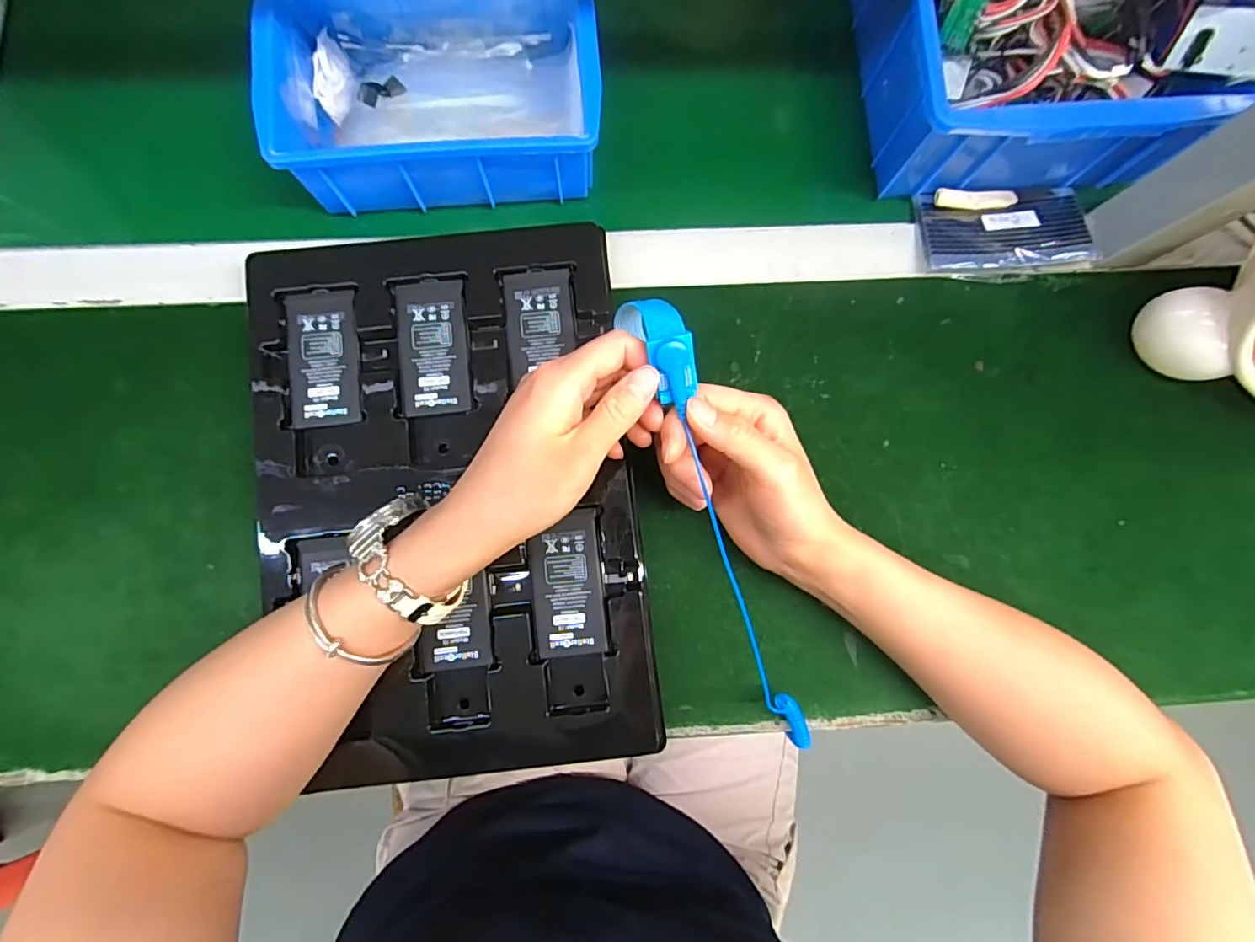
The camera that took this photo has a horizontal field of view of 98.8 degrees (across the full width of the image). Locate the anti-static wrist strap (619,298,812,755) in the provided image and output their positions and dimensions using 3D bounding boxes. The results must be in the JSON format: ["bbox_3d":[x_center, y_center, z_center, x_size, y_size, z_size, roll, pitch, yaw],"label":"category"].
[{"bbox_3d":[0.056,0.047,0.299,0.030,0.026,0.289,-20,103,-4],"label":"anti-static wrist strap"}]

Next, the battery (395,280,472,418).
[{"bbox_3d":[-0.123,-0.079,0.342,0.043,0.004,0.086,-6,85,-3],"label":"battery"}]

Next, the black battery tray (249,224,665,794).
[{"bbox_3d":[-0.110,0.015,0.340,0.224,0.030,0.327,-6,85,-3],"label":"black battery tray"}]

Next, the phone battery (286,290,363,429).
[{"bbox_3d":[-0.193,-0.071,0.341,0.043,0.004,0.086,-6,85,-3],"label":"phone battery"}]

